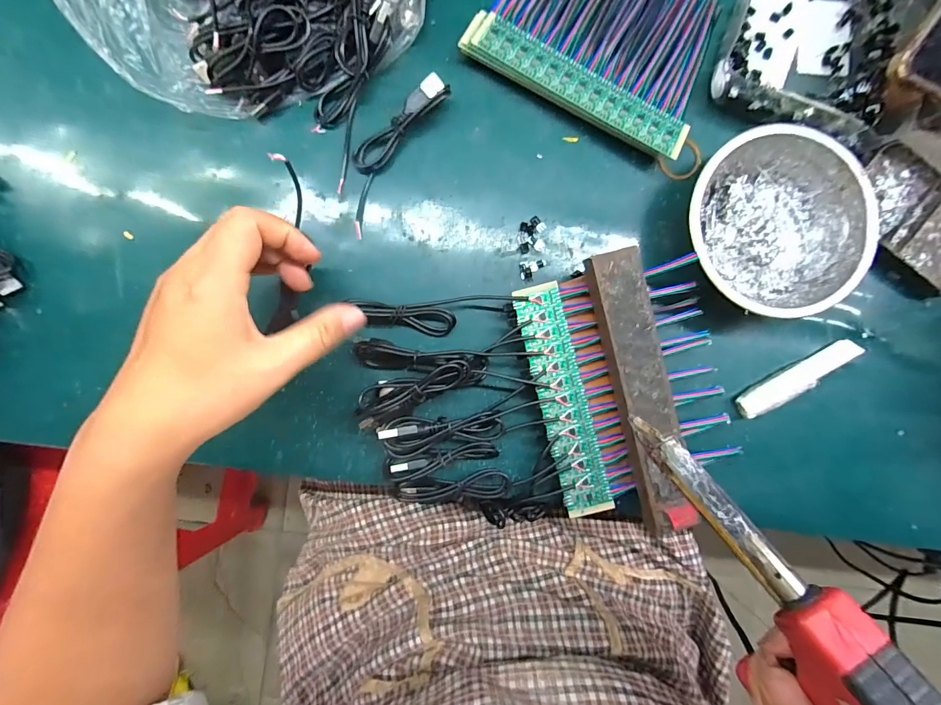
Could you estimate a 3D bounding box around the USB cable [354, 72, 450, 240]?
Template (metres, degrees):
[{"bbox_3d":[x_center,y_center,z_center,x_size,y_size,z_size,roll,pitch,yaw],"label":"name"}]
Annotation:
[{"bbox_3d":[-0.061,-0.144,0.290,0.035,0.019,0.120,34,88,-3],"label":"USB cable"}]

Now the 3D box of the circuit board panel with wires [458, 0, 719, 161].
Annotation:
[{"bbox_3d":[0.098,-0.234,0.301,0.164,0.018,0.131,27,88,-3],"label":"circuit board panel with wires"}]

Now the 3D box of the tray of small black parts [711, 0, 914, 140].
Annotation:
[{"bbox_3d":[0.275,-0.259,0.313,0.129,0.018,0.188,21,88,-3],"label":"tray of small black parts"}]

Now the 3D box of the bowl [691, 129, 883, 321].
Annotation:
[{"bbox_3d":[0.212,-0.090,0.293,0.125,0.039,0.125,0,90,-4],"label":"bowl"}]

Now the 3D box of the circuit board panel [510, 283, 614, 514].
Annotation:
[{"bbox_3d":[0.066,0.034,0.289,0.033,0.004,0.165,-15,92,0],"label":"circuit board panel"}]

